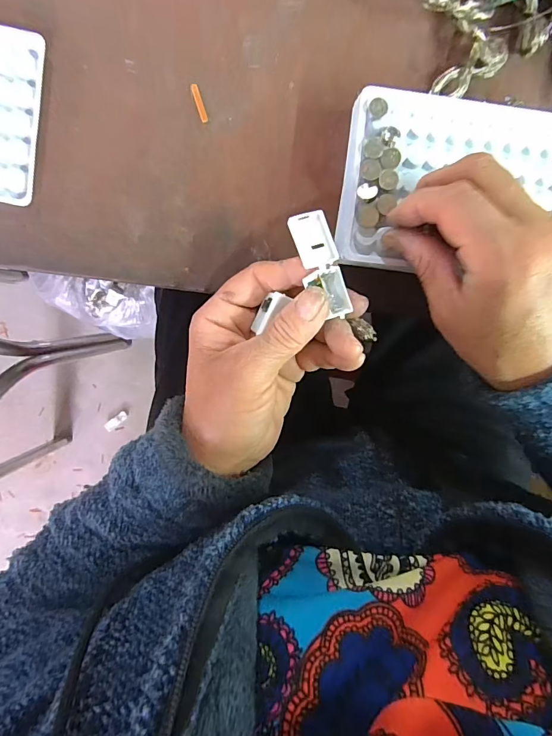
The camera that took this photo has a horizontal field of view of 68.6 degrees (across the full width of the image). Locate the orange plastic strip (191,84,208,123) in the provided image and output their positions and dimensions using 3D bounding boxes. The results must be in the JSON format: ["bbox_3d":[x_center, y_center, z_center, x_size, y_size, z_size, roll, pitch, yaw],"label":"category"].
[{"bbox_3d":[-0.046,-0.159,0.244,0.004,0.004,0.022,-17,99,-1],"label":"orange plastic strip"}]

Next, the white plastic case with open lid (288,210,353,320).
[{"bbox_3d":[0.025,-0.055,0.213,0.020,0.013,0.054,-24,98,0],"label":"white plastic case with open lid"}]

